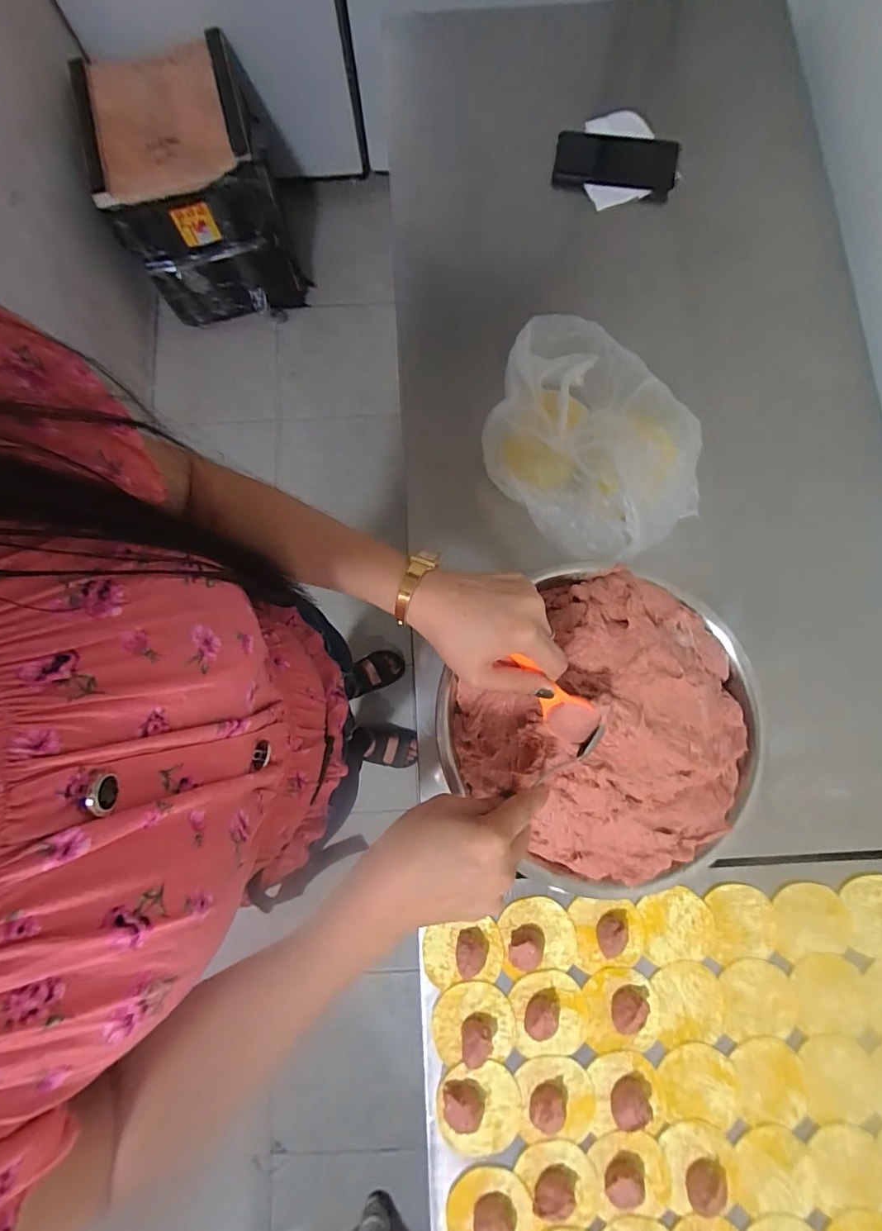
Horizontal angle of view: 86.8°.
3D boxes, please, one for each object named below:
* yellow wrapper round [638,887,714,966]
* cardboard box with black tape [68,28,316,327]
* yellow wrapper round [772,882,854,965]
[{"bbox_3d":[0.252,0.330,0.495,0.075,0.007,0.071,0,80,0],"label":"yellow wrapper round"},{"bbox_3d":[-0.667,-1.223,1.349,0.470,0.393,0.485,-16,80,-3],"label":"cardboard box with black tape"},{"bbox_3d":[0.394,0.324,0.495,0.080,0.004,0.072,-9,80,-1],"label":"yellow wrapper round"}]

